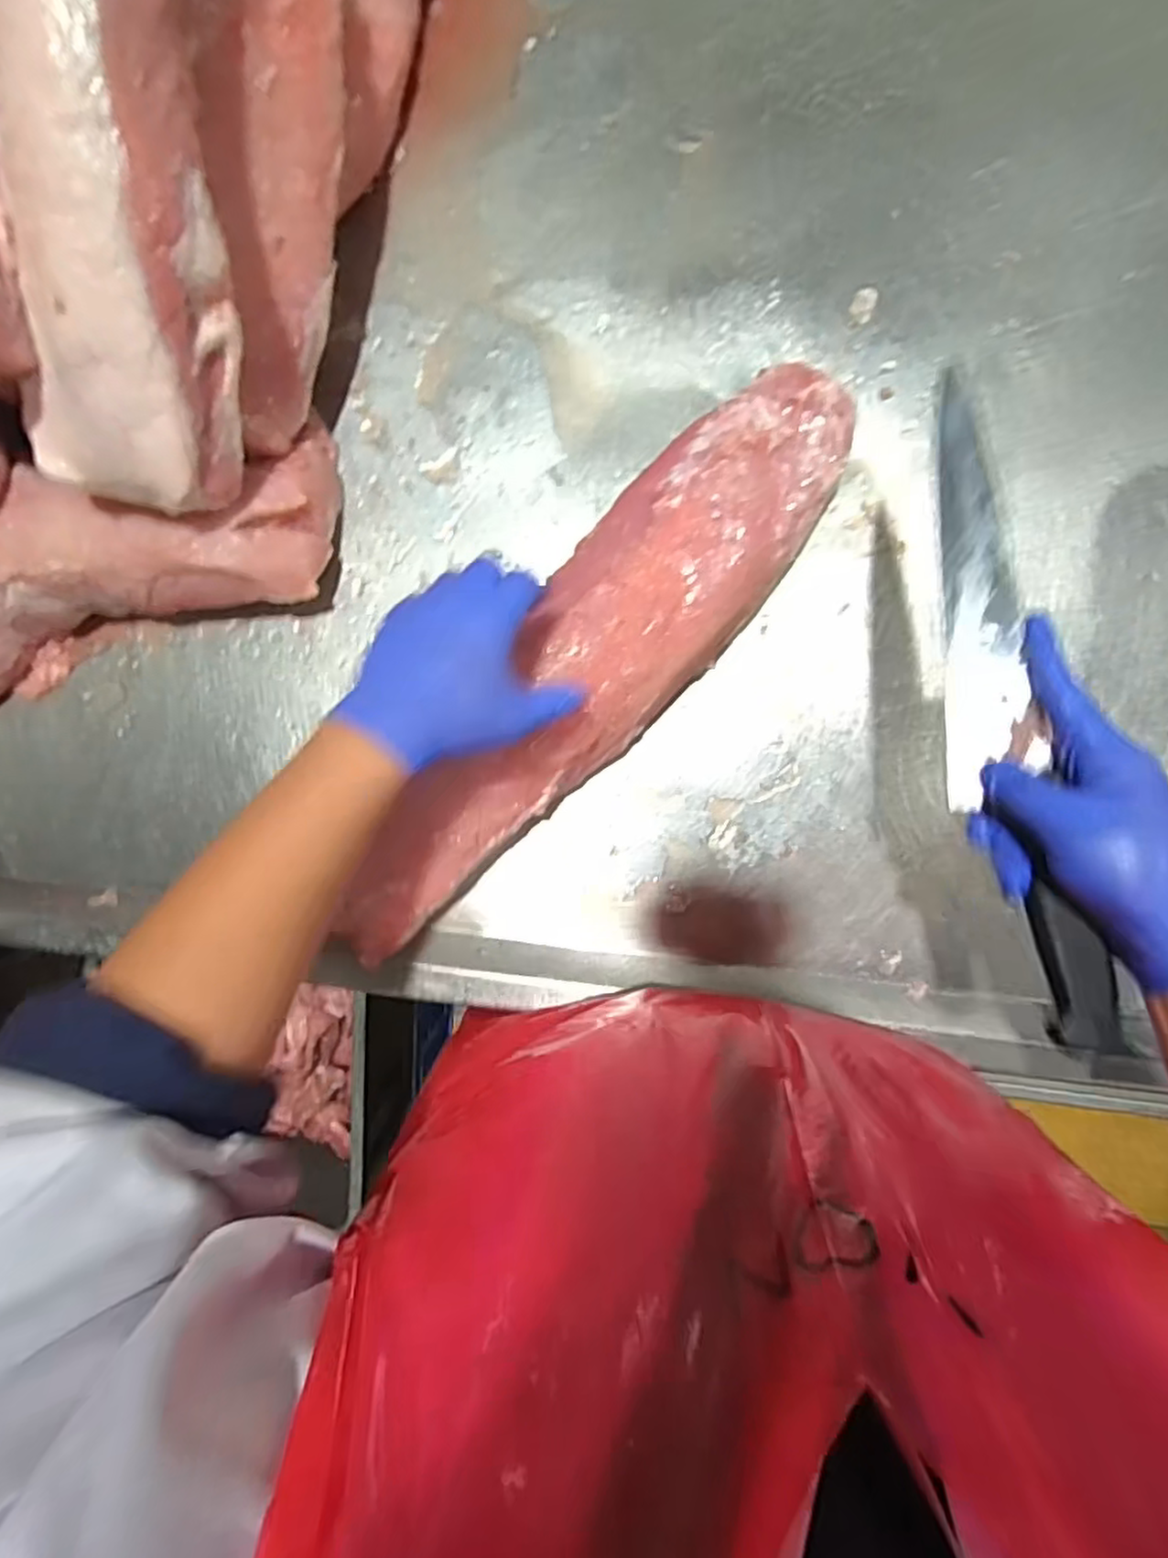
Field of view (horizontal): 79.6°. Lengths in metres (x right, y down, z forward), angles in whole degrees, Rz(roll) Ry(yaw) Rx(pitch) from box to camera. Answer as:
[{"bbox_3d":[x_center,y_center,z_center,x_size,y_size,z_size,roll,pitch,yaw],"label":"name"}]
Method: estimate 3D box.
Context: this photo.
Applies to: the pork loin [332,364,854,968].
[{"bbox_3d":[0.001,-0.073,0.500,0.119,0.059,0.485,40,93,3],"label":"pork loin"}]

